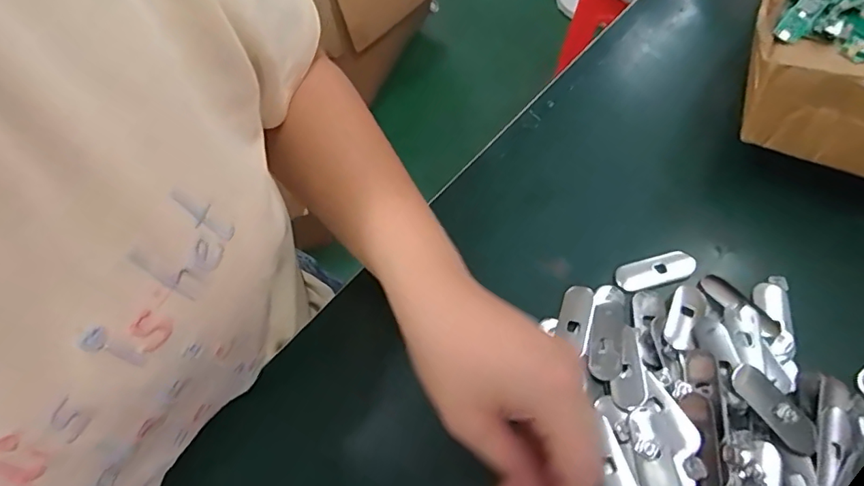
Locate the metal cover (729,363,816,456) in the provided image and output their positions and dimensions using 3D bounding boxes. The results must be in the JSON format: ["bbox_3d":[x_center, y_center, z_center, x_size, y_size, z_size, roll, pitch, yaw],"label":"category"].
[{"bbox_3d":[0.180,0.085,0.264,0.019,0.004,0.048,-33,61,-15],"label":"metal cover"}]

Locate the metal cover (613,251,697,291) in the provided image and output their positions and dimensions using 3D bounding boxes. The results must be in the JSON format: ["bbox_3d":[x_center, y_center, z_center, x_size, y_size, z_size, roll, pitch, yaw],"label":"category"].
[{"bbox_3d":[0.143,0.017,0.325,0.051,0.004,0.019,-14,58,-4],"label":"metal cover"}]

